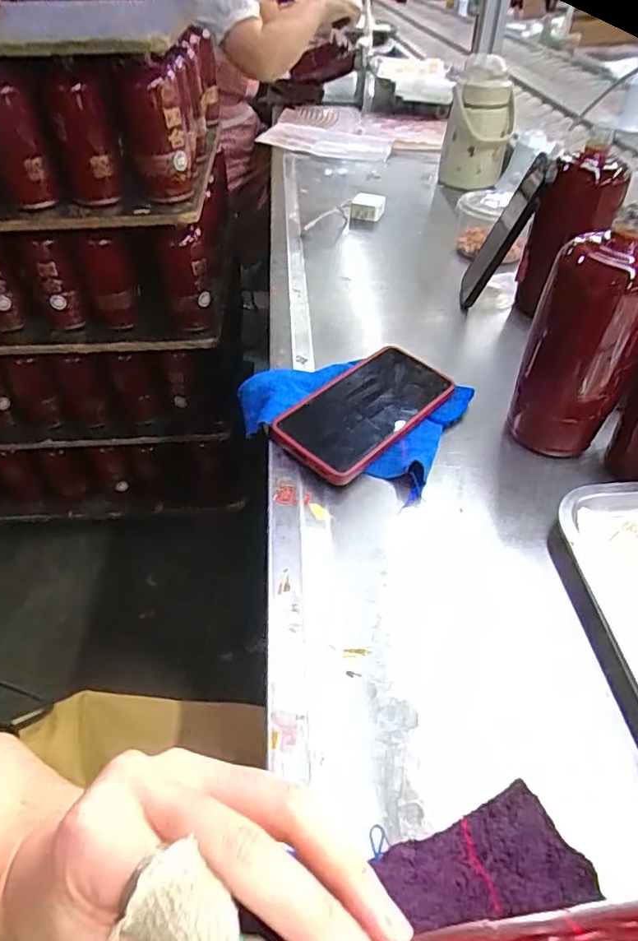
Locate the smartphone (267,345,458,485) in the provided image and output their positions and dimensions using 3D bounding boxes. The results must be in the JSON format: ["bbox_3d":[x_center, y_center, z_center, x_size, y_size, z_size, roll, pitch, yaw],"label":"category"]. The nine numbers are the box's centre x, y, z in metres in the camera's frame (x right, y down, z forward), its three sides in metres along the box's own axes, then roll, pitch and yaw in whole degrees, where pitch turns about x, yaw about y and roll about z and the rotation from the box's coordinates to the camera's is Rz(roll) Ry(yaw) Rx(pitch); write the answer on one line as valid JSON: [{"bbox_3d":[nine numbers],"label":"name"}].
[{"bbox_3d":[0.041,-0.055,0.493,0.084,0.012,0.167,36,54,25],"label":"smartphone"}]

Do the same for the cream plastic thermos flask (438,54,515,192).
[{"bbox_3d":[0.300,-0.641,1.064,0.116,0.190,0.115,10,44,12],"label":"cream plastic thermos flask"}]

